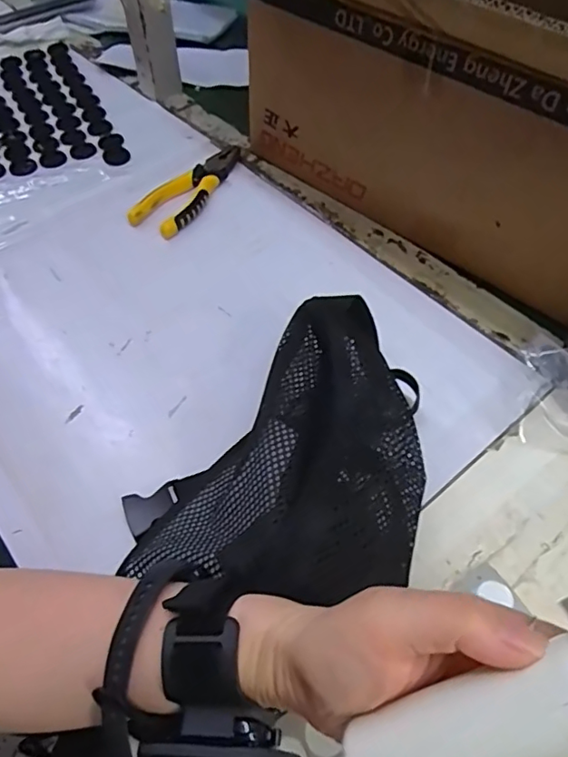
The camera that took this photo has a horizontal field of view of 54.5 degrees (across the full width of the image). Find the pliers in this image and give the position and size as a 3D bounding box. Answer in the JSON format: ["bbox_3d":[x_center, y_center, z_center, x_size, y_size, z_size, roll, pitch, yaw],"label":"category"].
[{"bbox_3d":[-0.089,-0.200,0.575,0.052,0.014,0.155,30,58,21],"label":"pliers"}]

